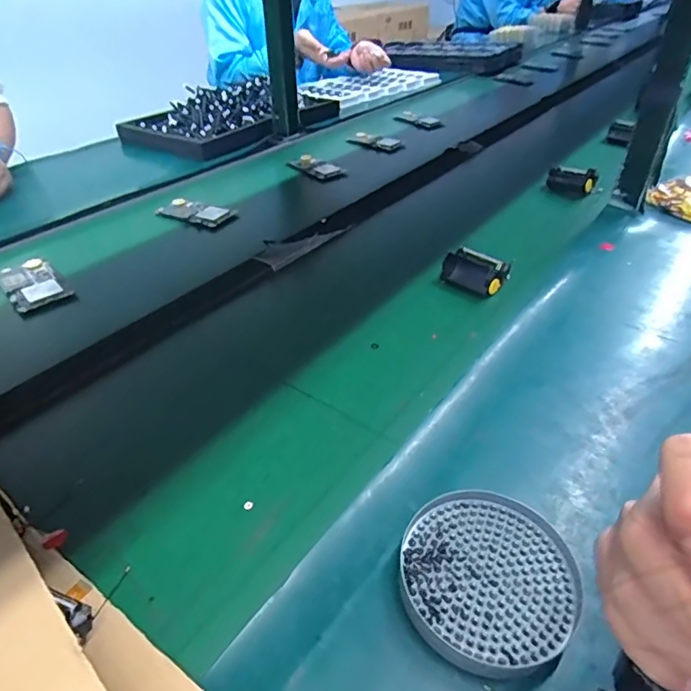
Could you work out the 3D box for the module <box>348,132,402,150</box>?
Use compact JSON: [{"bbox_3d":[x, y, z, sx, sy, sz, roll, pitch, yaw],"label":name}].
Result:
[{"bbox_3d":[0.063,-0.452,1.133,0.116,0.014,0.068,28,46,28],"label":"module"}]

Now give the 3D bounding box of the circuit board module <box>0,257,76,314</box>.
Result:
[{"bbox_3d":[-0.396,-0.079,0.645,0.063,0.012,0.112,-28,48,-32],"label":"circuit board module"}]

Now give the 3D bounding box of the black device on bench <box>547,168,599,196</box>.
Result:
[{"bbox_3d":[0.389,-0.284,0.876,0.041,0.042,0.078,-26,47,-31],"label":"black device on bench"}]

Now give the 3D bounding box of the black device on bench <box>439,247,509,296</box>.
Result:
[{"bbox_3d":[0.160,-0.093,0.637,0.041,0.034,0.075,-26,47,-30],"label":"black device on bench"}]

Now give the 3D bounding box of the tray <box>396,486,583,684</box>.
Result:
[{"bbox_3d":[0.092,0.150,0.337,0.110,0.017,0.110,26,45,26],"label":"tray"}]

